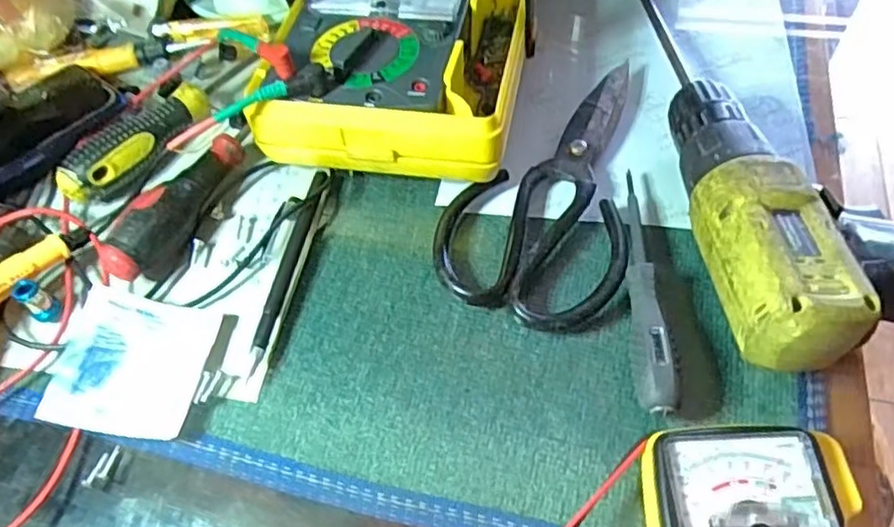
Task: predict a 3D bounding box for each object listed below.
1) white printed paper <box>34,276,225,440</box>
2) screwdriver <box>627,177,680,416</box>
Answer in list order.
[{"bbox_3d":[-0.156,0.046,0.335,0.066,0.024,0.079,6,57,8],"label":"white printed paper"},{"bbox_3d":[0.099,0.012,0.338,0.017,0.031,0.137,1,57,5],"label":"screwdriver"}]

